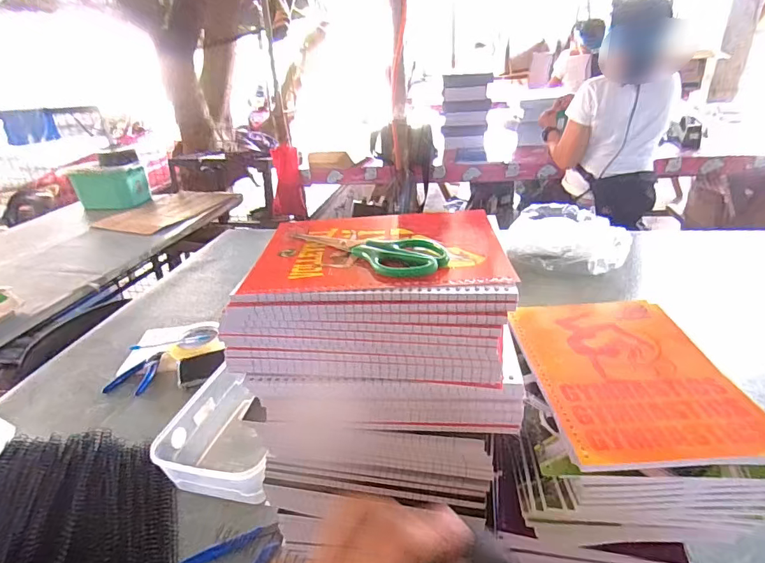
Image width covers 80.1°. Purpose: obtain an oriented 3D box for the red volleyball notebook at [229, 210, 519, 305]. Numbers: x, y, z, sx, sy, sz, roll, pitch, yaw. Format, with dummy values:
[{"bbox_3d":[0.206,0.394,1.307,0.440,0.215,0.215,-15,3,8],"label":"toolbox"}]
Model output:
[{"bbox_3d":[-0.004,-0.028,0.373,0.196,0.011,0.154,-2,28,5],"label":"red volleyball notebook"}]

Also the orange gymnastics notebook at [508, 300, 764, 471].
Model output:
[{"bbox_3d":[0.200,0.069,0.380,0.147,0.009,0.200,-2,28,4],"label":"orange gymnastics notebook"}]

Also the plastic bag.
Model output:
[{"bbox_3d":[0.465,-0.117,1.151,0.291,0.059,0.299,4,29,16],"label":"plastic bag"}]

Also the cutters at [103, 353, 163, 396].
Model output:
[{"bbox_3d":[-0.428,0.162,0.812,0.077,0.008,0.109,2,29,13],"label":"cutters"}]

